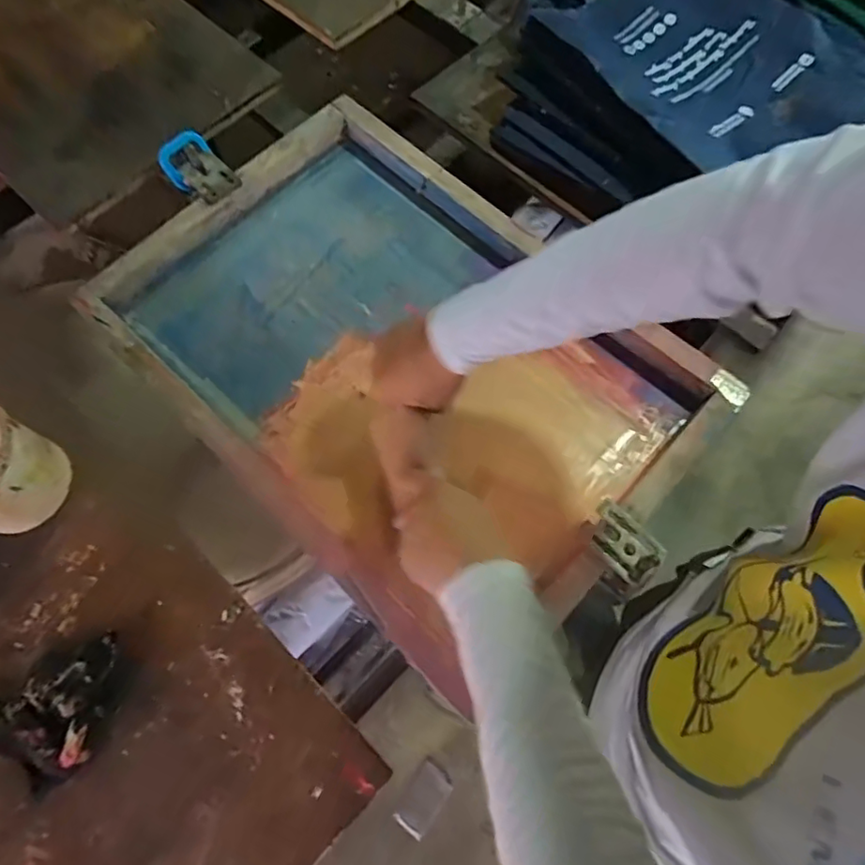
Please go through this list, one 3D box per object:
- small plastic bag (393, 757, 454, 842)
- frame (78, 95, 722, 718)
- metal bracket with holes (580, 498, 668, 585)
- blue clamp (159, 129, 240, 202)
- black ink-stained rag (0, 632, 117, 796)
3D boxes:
[{"bbox_3d":[-0.018,0.830,1.248,0.081,0.016,0.147,32,73,12],"label":"small plastic bag"},{"bbox_3d":[-0.053,-0.104,0.655,0.438,0.056,0.618,-43,74,-13],"label":"frame"},{"bbox_3d":[0.187,0.108,0.544,0.076,0.014,0.050,43,77,15],"label":"metal bracket with holes"},{"bbox_3d":[-0.305,-0.338,0.740,0.071,0.058,0.128,-39,74,-12],"label":"blue clamp"},{"bbox_3d":[-0.368,0.271,0.517,0.154,0.031,0.110,-26,71,-7],"label":"black ink-stained rag"}]

